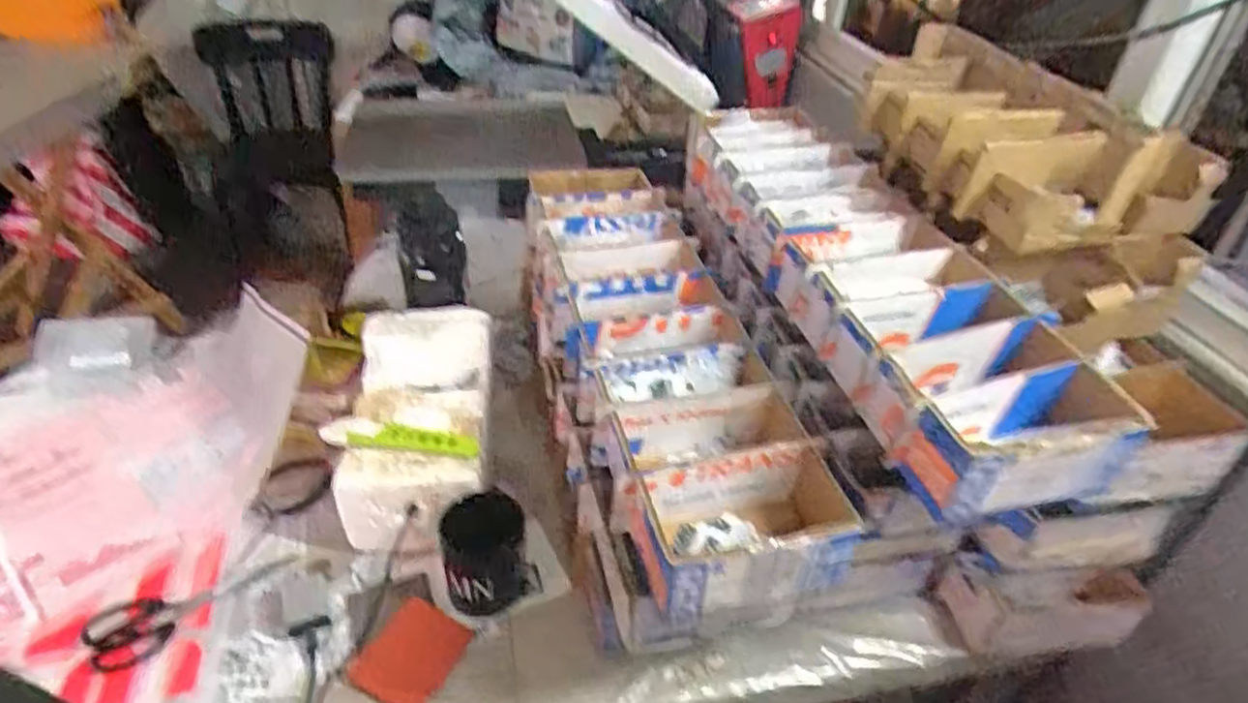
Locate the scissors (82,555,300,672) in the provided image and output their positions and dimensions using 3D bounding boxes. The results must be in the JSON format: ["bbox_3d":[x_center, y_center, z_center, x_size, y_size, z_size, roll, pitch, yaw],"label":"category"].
[{"bbox_3d":[-0.412,0.249,0.695,0.178,0.008,0.061,-14,41,-23],"label":"scissors"}]

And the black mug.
[{"bbox_3d":[-0.133,0.203,0.721,0.087,0.092,0.078,-8,39,-17],"label":"black mug"}]

